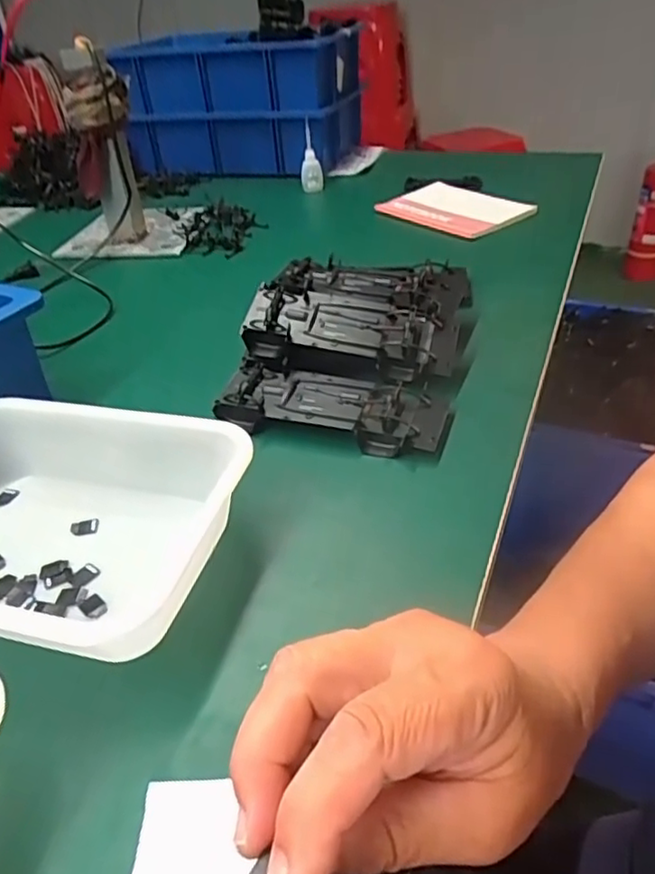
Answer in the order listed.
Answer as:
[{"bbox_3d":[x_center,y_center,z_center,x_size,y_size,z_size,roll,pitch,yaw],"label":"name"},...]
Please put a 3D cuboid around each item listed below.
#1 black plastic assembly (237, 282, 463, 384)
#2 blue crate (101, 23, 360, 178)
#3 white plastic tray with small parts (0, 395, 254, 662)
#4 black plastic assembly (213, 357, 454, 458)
[{"bbox_3d":[0.022,-0.099,0.588,0.195,0.048,0.084,6,39,15],"label":"black plastic assembly"},{"bbox_3d":[-0.156,-0.644,1.194,0.378,0.214,0.275,10,40,20],"label":"blue crate"},{"bbox_3d":[-0.187,0.059,0.421,0.245,0.065,0.182,6,39,15],"label":"white plastic tray with small parts"},{"bbox_3d":[0.003,-0.029,0.534,0.195,0.026,0.074,8,40,17],"label":"black plastic assembly"}]

